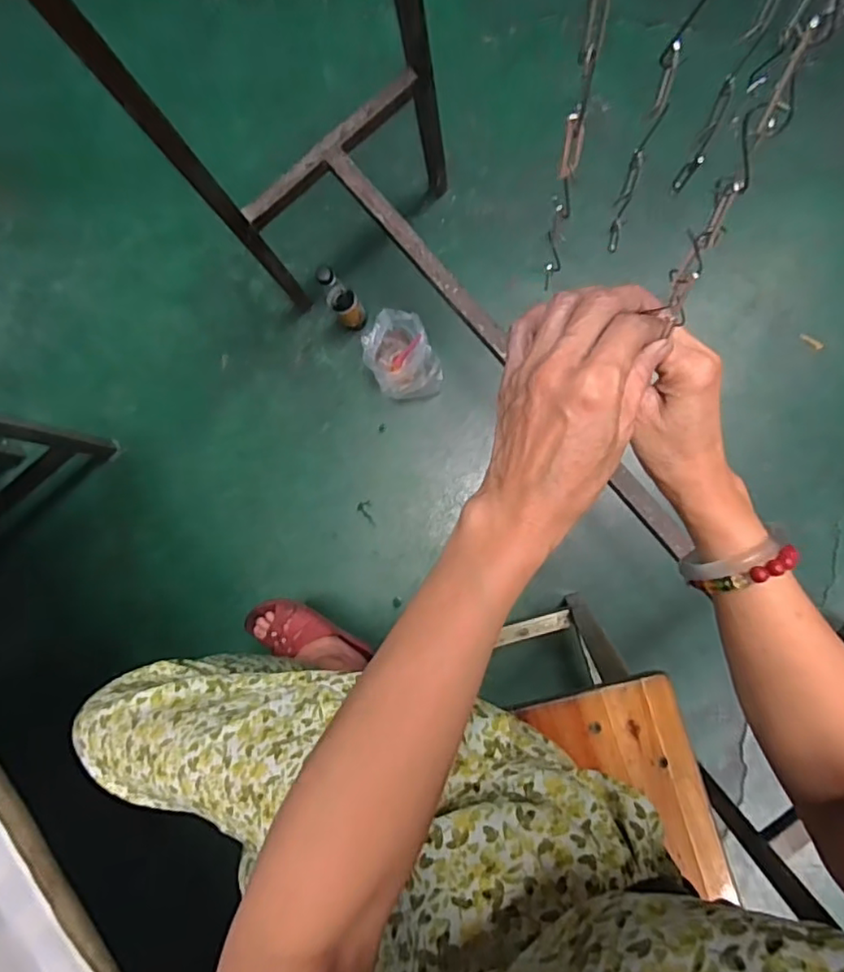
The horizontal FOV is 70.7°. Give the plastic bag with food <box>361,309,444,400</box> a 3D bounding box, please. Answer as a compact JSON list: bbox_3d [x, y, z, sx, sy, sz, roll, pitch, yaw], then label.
[{"bbox_3d":[-0.042,-0.252,1.156,0.132,0.163,0.128,-14,84,6],"label":"plastic bag with food"}]

